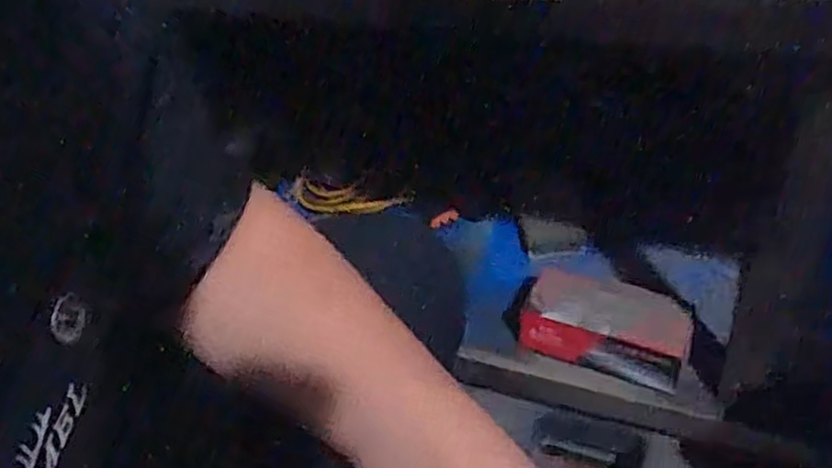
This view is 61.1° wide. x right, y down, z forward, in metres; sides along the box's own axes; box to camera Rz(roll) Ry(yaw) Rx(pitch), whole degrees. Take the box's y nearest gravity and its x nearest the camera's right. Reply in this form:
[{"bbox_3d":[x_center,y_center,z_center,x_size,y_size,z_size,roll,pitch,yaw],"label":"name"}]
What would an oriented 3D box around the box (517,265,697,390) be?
[{"bbox_3d":[0.199,0.093,0.744,0.164,0.058,0.085,12,44,22],"label":"box"}]

